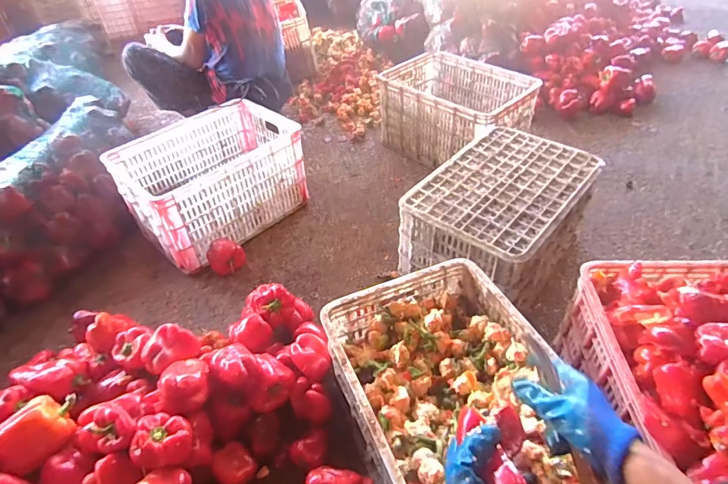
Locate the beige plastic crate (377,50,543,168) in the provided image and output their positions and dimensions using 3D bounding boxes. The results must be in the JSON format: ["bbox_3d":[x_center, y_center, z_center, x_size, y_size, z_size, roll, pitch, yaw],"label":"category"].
[{"bbox_3d":[0.341,-0.497,1.693,0.534,0.281,0.358,30,53,30],"label":"beige plastic crate"}]

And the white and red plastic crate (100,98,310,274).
[{"bbox_3d":[-0.487,-0.204,1.432,0.373,0.277,0.524,31,53,30],"label":"white and red plastic crate"}]

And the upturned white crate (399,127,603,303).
[{"bbox_3d":[0.375,-0.069,1.202,0.350,0.243,0.497,31,53,30],"label":"upturned white crate"}]

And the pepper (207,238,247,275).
[{"bbox_3d":[-0.407,0.039,1.292,0.103,0.084,0.090,-18,46,-15],"label":"pepper"}]

